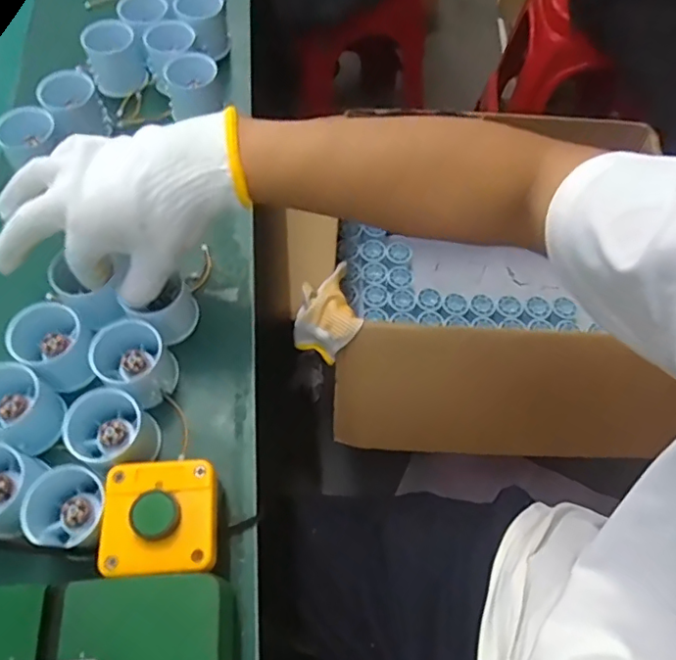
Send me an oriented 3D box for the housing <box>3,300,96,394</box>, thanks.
[{"bbox_3d":[-0.215,0.012,0.427,0.050,0.048,0.050,32,67,14],"label":"housing"}]

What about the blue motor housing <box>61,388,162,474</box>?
[{"bbox_3d":[-0.164,0.074,0.403,0.065,0.043,0.054,36,68,16],"label":"blue motor housing"}]

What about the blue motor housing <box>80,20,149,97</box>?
[{"bbox_3d":[-0.230,-0.281,0.578,0.052,0.053,0.044,-17,65,-10],"label":"blue motor housing"}]

